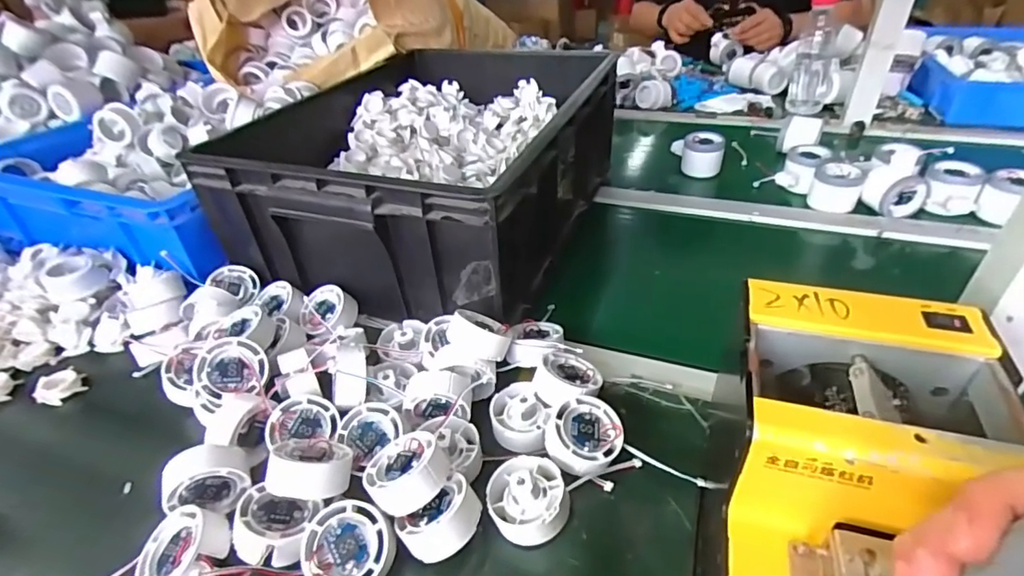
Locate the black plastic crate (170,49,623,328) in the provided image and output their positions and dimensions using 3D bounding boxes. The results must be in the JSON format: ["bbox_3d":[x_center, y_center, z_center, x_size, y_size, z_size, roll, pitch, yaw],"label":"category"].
[{"bbox_3d":[-0.094,-0.180,0.669,0.370,0.150,0.483,11,39,19],"label":"black plastic crate"}]

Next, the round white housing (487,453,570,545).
[{"bbox_3d":[0.010,0.142,0.360,0.053,0.029,0.059,-6,37,-2],"label":"round white housing"}]

